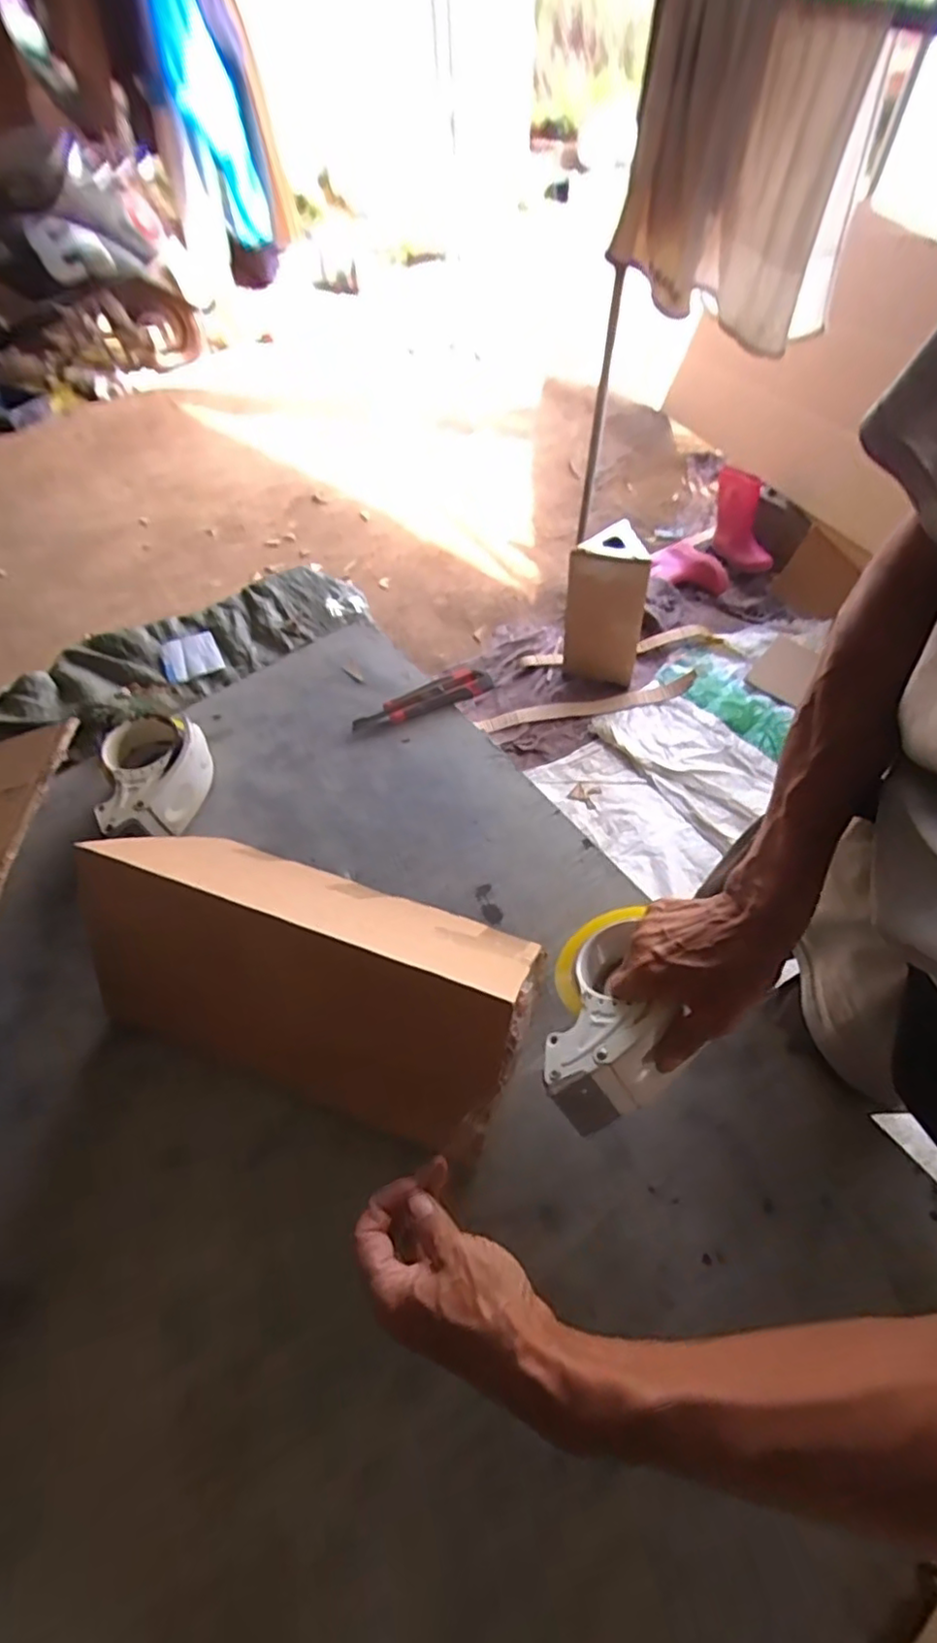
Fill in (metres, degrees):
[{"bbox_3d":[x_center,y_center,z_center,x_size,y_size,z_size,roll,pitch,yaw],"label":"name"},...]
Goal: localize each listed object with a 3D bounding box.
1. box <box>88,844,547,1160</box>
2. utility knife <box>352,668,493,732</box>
[{"bbox_3d":[-0.134,0.107,0.534,0.343,0.150,0.197,16,61,11],"label":"box"},{"bbox_3d":[-0.057,-0.150,0.780,0.174,0.022,0.034,-21,61,-10],"label":"utility knife"}]

